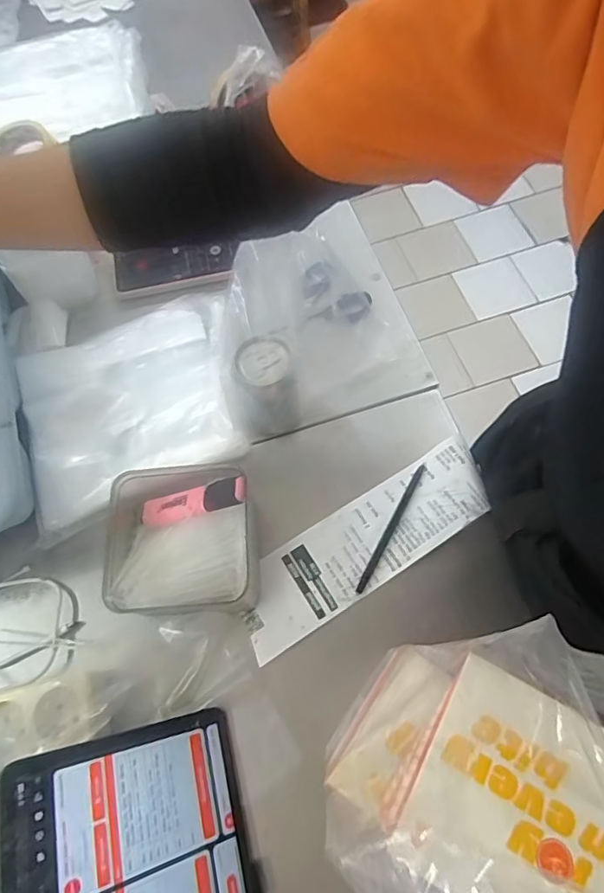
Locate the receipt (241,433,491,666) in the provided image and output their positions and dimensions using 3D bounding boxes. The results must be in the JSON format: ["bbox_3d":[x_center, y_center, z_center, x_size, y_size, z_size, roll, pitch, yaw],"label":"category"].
[{"bbox_3d":[0.058,0.086,0.482,0.256,0.008,0.076,-32,64,-8],"label":"receipt"}]

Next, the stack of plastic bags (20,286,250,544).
[{"bbox_3d":[-0.174,-0.048,0.549,0.229,0.024,0.202,-24,67,-7],"label":"stack of plastic bags"}]

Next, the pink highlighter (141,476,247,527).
[{"bbox_3d":[-0.096,0.048,0.452,0.112,0.010,0.024,-16,64,26],"label":"pink highlighter"}]

